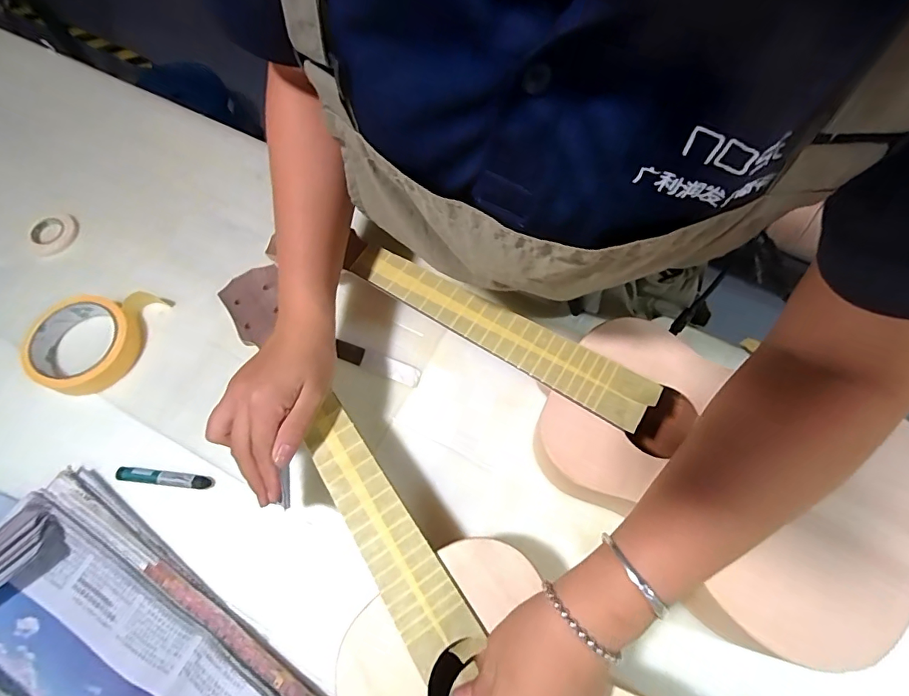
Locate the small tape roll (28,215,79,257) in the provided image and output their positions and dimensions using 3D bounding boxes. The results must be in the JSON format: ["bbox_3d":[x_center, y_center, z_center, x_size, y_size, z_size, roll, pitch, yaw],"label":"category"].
[{"bbox_3d":[-0.428,-0.121,0.502,0.042,0.011,0.052,33,70,13],"label":"small tape roll"}]

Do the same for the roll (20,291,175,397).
[{"bbox_3d":[-0.346,-0.009,0.446,0.105,0.027,0.097,-4,67,-2],"label":"roll"}]

